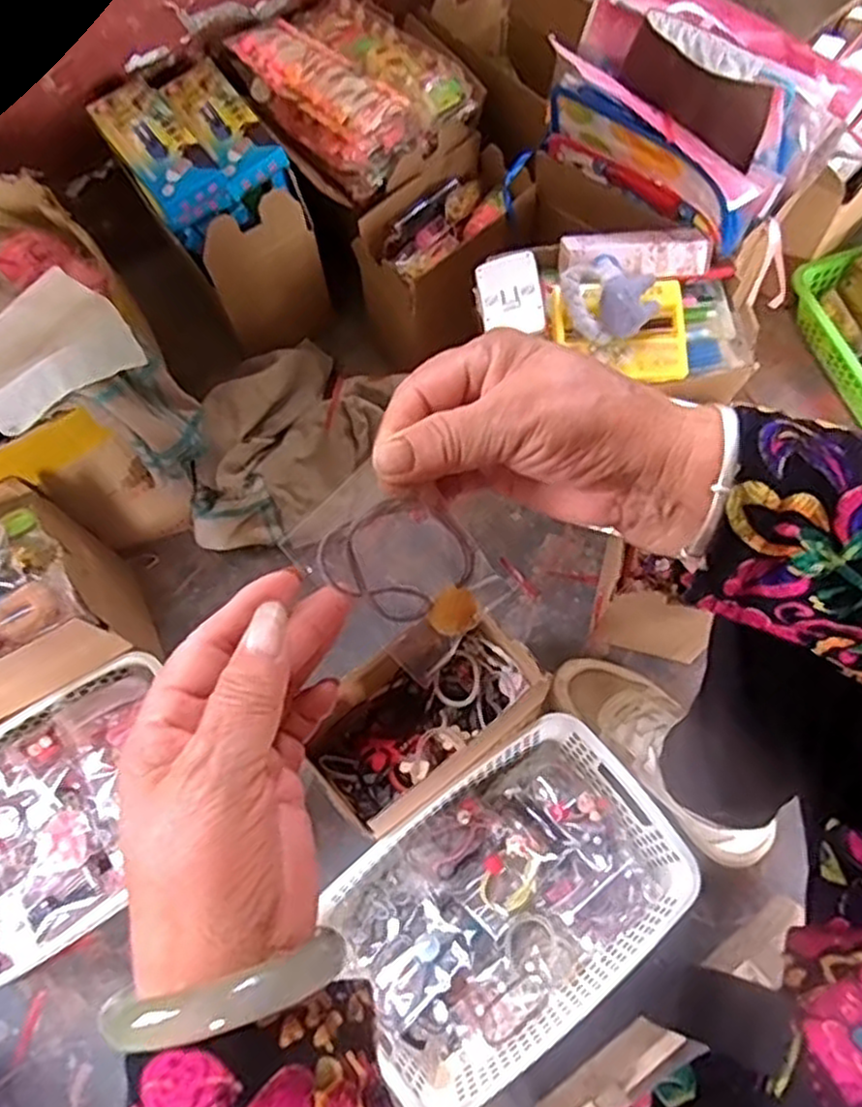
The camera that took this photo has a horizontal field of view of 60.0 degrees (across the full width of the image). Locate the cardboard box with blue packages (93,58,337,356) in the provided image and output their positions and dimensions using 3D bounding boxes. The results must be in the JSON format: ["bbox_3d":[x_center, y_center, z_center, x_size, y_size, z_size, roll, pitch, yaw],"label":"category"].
[{"bbox_3d":[-0.243,-0.389,0.867,0.147,0.229,0.204,-34,68,-15],"label":"cardboard box with blue packages"}]

